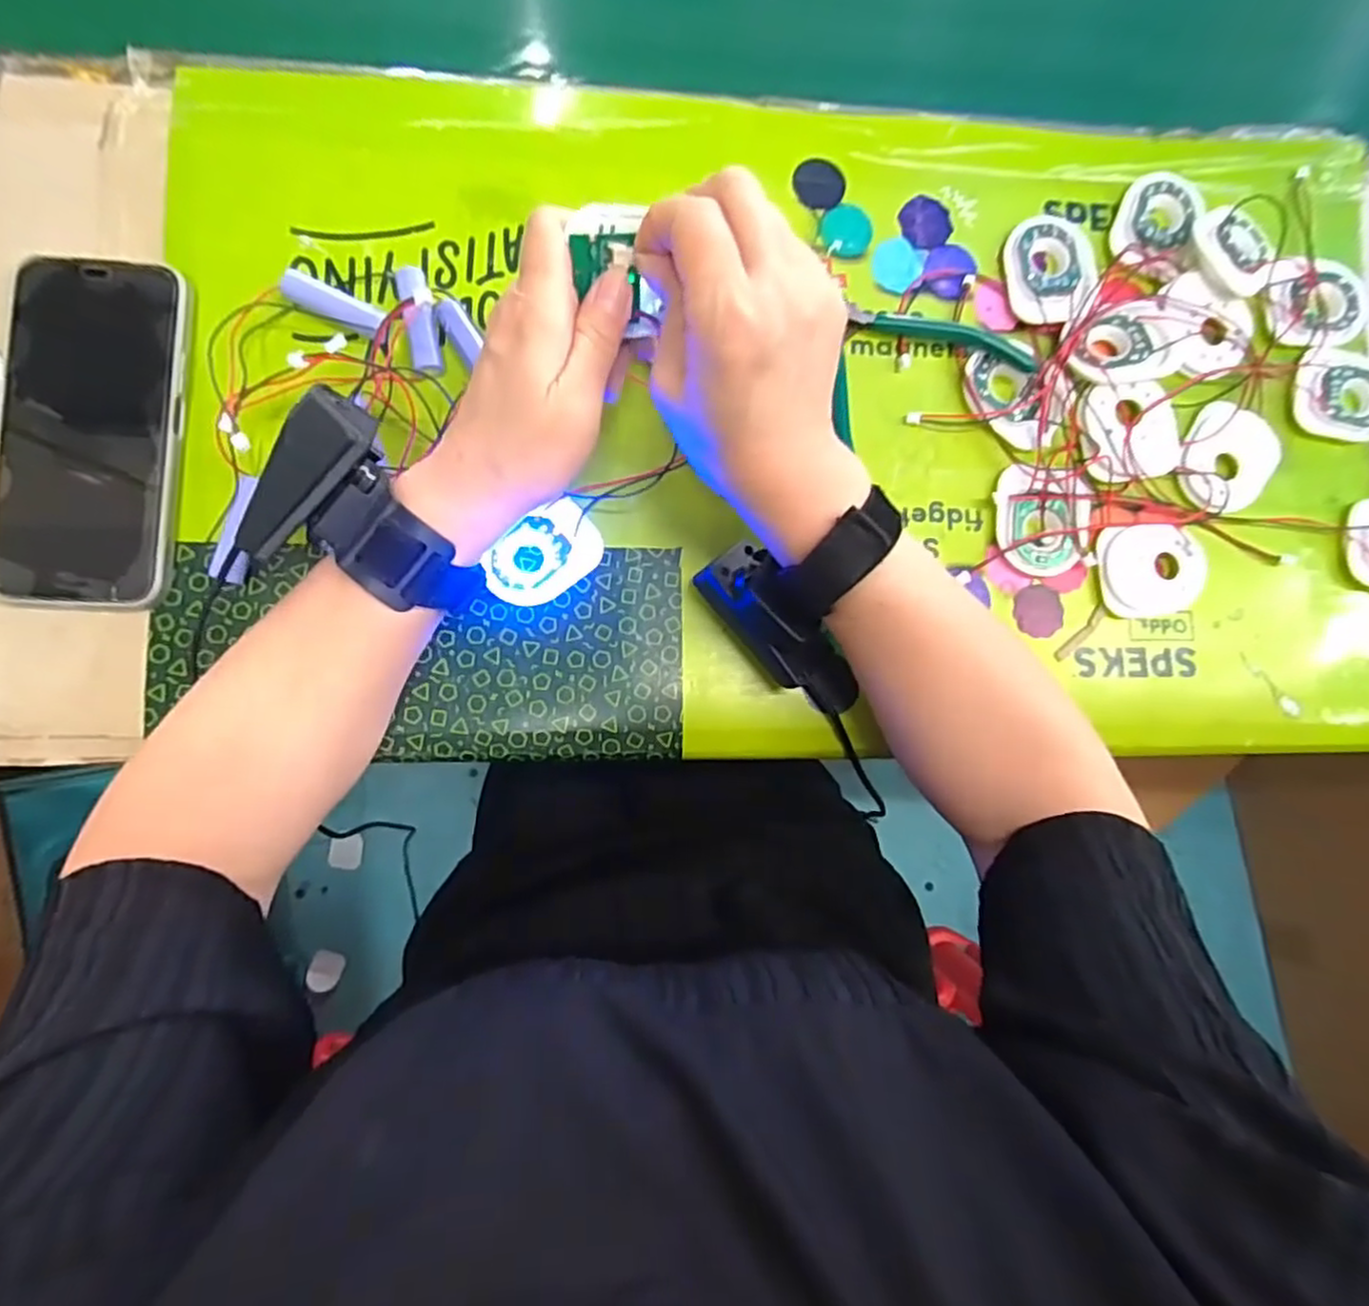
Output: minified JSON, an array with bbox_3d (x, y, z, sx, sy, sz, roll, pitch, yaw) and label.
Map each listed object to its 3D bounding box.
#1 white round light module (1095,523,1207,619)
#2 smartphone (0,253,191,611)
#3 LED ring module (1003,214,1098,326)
[{"bbox_3d":[0.239,-0.042,0.363,0.052,0.011,0.047,2,85,-4],"label":"white round light module"},{"bbox_3d":[-0.275,-0.102,0.327,0.075,0.012,0.161,3,85,-4],"label":"smartphone"},{"bbox_3d":[0.195,-0.205,0.374,0.045,0.011,0.062,-7,86,-5],"label":"LED ring module"}]

